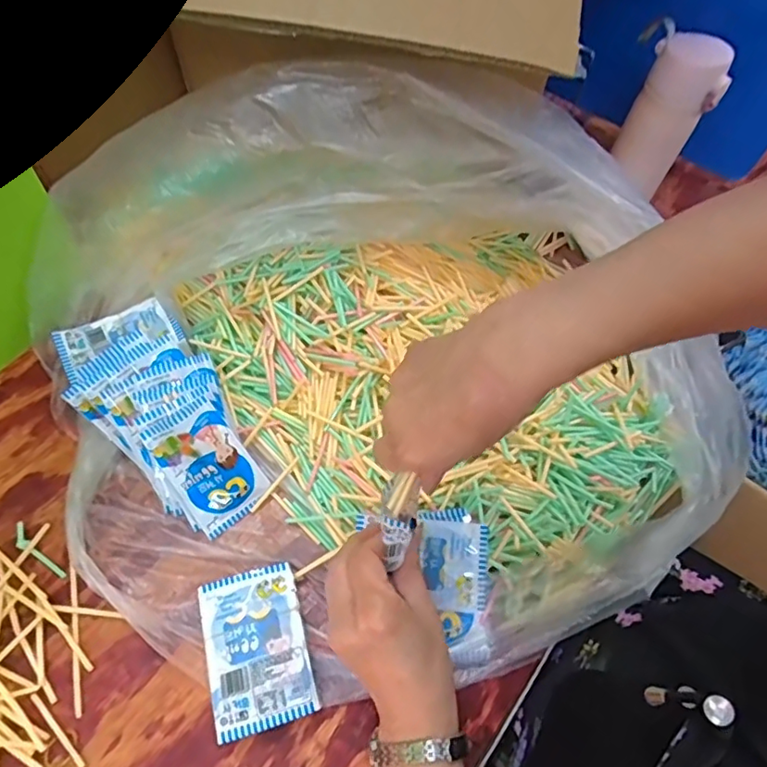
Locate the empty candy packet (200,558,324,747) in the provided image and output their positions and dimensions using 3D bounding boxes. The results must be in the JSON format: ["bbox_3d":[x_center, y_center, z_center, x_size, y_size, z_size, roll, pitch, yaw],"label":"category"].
[{"bbox_3d":[-0.092,0.190,0.396,0.071,0.007,0.104,-13,62,-12],"label":"empty candy packet"}]

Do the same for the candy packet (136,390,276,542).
[{"bbox_3d":[-0.144,0.067,0.451,0.064,0.023,0.102,-34,104,-16],"label":"candy packet"}]

